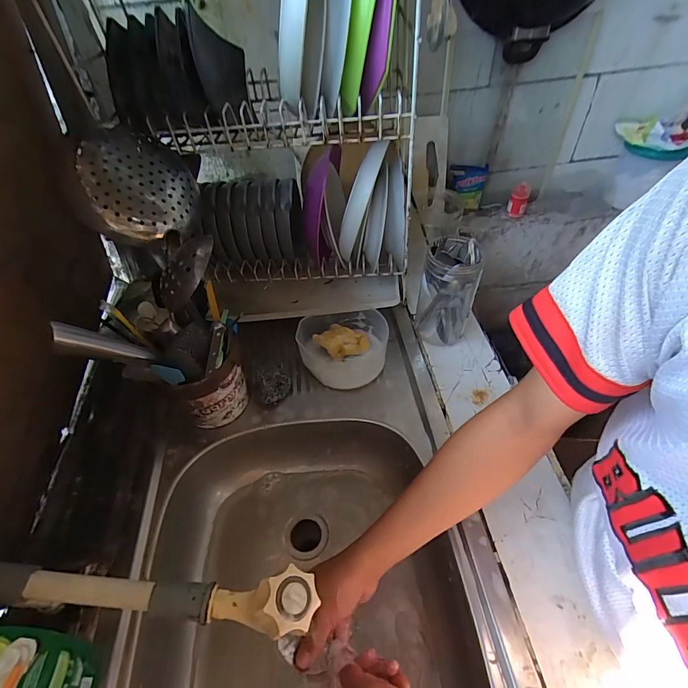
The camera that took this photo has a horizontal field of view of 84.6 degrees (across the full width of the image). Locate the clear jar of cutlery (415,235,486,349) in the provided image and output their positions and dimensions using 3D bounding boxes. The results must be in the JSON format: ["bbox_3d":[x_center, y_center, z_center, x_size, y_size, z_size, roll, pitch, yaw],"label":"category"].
[{"bbox_3d":[0.170,-0.086,0.630,0.089,0.168,0.085,14,51,14],"label":"clear jar of cutlery"}]

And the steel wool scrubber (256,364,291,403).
[{"bbox_3d":[-0.116,0.061,0.616,0.057,0.038,0.058,-1,49,1],"label":"steel wool scrubber"}]

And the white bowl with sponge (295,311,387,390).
[{"bbox_3d":[-0.004,0.000,0.653,0.149,0.053,0.141,-1,49,1],"label":"white bowl with sponge"}]

